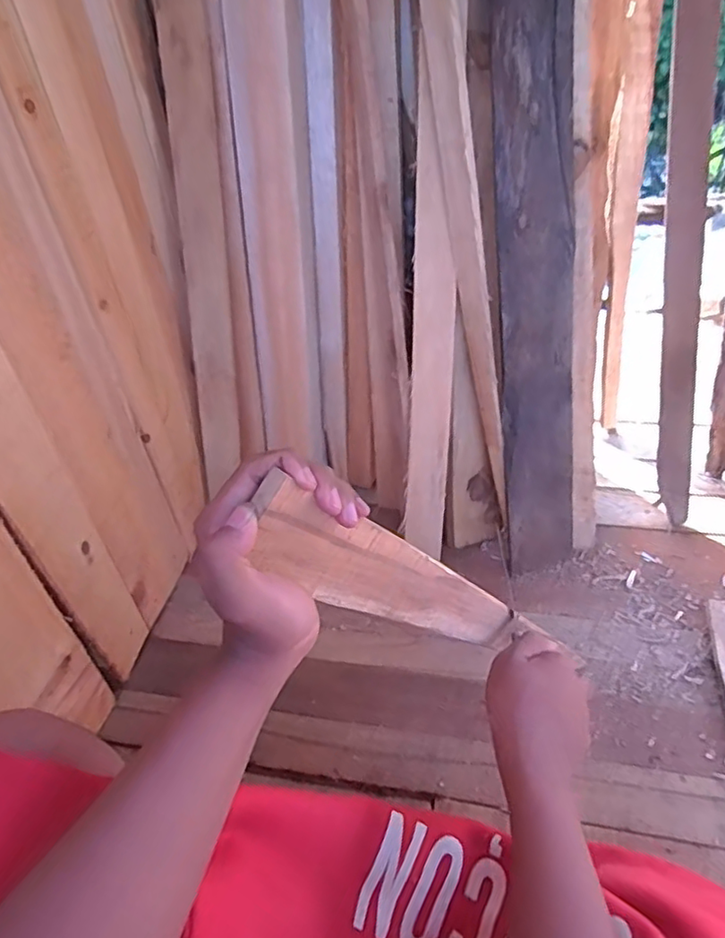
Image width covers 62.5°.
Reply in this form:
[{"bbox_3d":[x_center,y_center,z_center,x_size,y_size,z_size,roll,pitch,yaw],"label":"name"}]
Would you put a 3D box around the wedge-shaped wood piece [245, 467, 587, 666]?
[{"bbox_3d":[0.041,0.093,0.452,0.055,0.350,0.014,-52,47,3],"label":"wedge-shaped wood piece"}]

